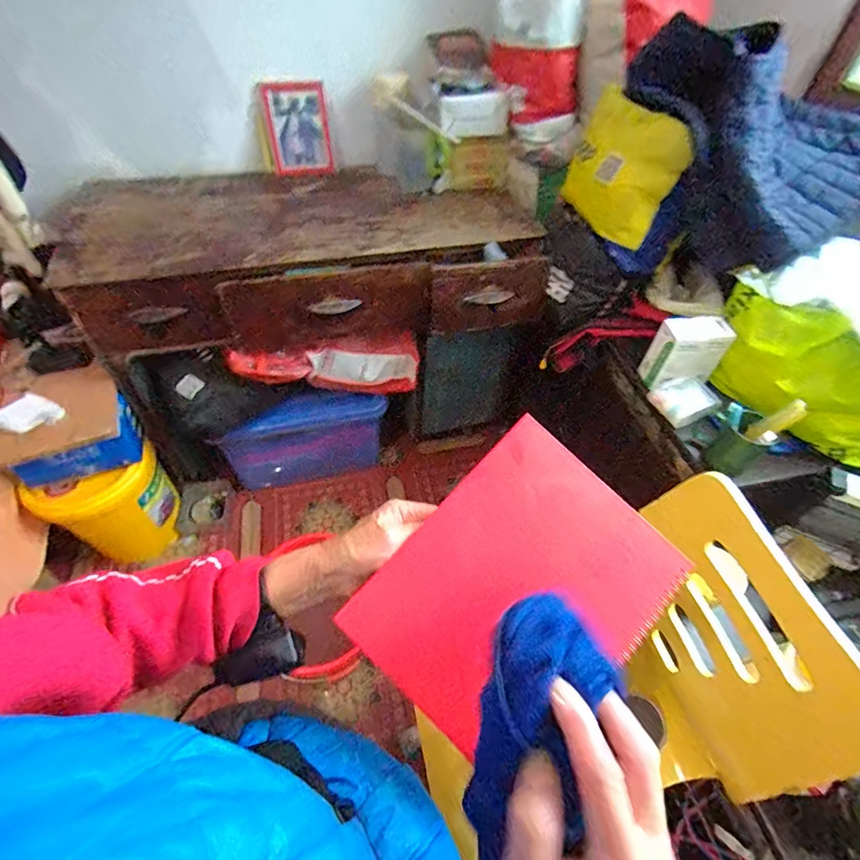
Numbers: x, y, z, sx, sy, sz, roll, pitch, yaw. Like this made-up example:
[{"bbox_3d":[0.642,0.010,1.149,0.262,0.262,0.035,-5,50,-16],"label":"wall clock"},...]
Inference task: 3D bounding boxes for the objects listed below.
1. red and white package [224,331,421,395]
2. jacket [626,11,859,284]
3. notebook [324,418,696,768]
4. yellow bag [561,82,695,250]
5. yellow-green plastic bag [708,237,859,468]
[{"bbox_3d":[-0.284,-0.180,1.287,0.533,0.250,0.051,-2,49,-27],"label":"red and white package"},{"bbox_3d":[0.696,-0.601,0.950,0.370,0.326,0.479,-26,57,-22],"label":"jacket"},{"bbox_3d":[0.080,0.141,0.397,0.201,0.011,0.249,44,80,6],"label":"notebook"},{"bbox_3d":[0.408,-0.583,1.013,0.081,0.237,0.293,-25,62,-36],"label":"yellow bag"},{"bbox_3d":[0.749,-0.142,0.869,0.272,0.255,0.382,-14,53,-14],"label":"yellow-green plastic bag"}]

